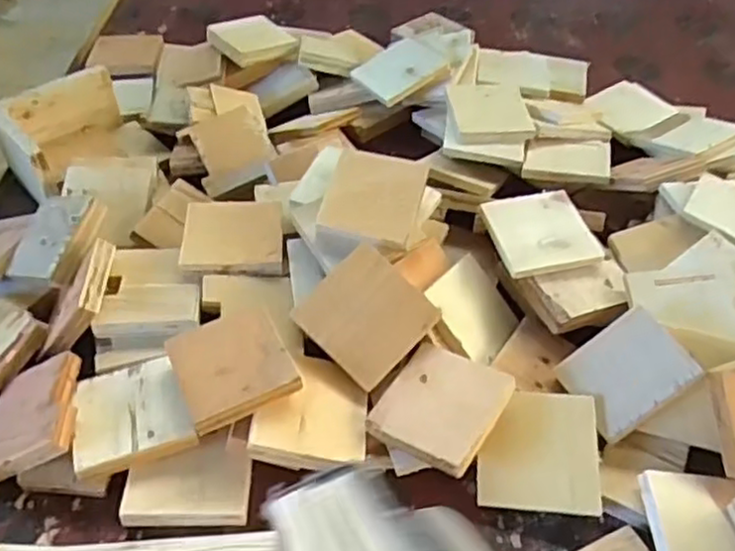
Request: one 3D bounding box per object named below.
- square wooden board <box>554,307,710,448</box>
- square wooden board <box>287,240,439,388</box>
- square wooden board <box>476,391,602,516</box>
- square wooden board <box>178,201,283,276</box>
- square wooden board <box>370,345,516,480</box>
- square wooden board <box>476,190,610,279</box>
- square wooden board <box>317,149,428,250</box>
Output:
[{"bbox_3d":[0.205,0.076,0.561,0.088,0.013,0.073,-40,71,11],"label":"square wooden board"},{"bbox_3d":[0.000,0.033,0.582,0.091,0.012,0.091,44,76,4],"label":"square wooden board"},{"bbox_3d":[0.132,0.135,0.548,0.088,0.006,0.088,2,66,12],"label":"square wooden board"},{"bbox_3d":[-0.124,-0.037,0.661,0.089,0.016,0.093,-1,43,-6],"label":"square wooden board"},{"bbox_3d":[0.056,0.099,0.548,0.083,0.009,0.092,23,56,26],"label":"square wooden board"},{"bbox_3d":[0.161,-0.042,0.662,0.092,0.015,0.088,-10,52,-12],"label":"square wooden board"},{"bbox_3d":[0.006,-0.071,0.626,0.082,0.012,0.083,15,71,7],"label":"square wooden board"}]

